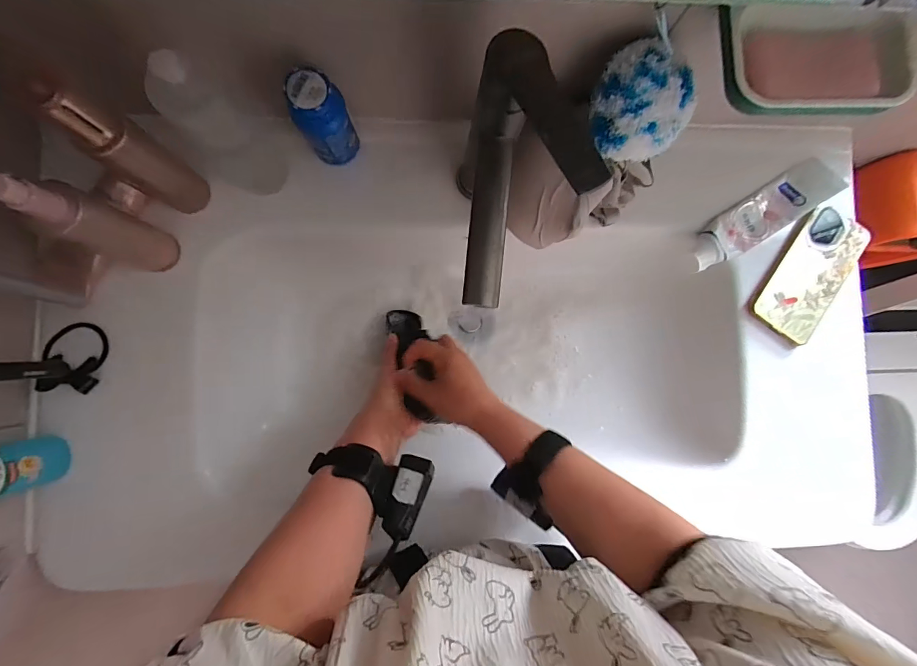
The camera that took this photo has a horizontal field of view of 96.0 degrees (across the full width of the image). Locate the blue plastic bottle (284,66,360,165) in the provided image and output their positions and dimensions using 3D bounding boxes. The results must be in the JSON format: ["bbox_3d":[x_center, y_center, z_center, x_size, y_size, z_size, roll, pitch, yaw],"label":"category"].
[{"bbox_3d":[-0.126,-0.197,0.388,0.047,0.104,0.035,-31,89,-5],"label":"blue plastic bottle"}]

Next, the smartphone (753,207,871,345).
[{"bbox_3d":[0.400,-0.067,0.466,0.073,0.016,0.155,31,85,-2],"label":"smartphone"}]

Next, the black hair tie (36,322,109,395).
[{"bbox_3d":[-0.379,0.024,0.407,0.054,0.016,0.068,6,86,-3],"label":"black hair tie"}]

